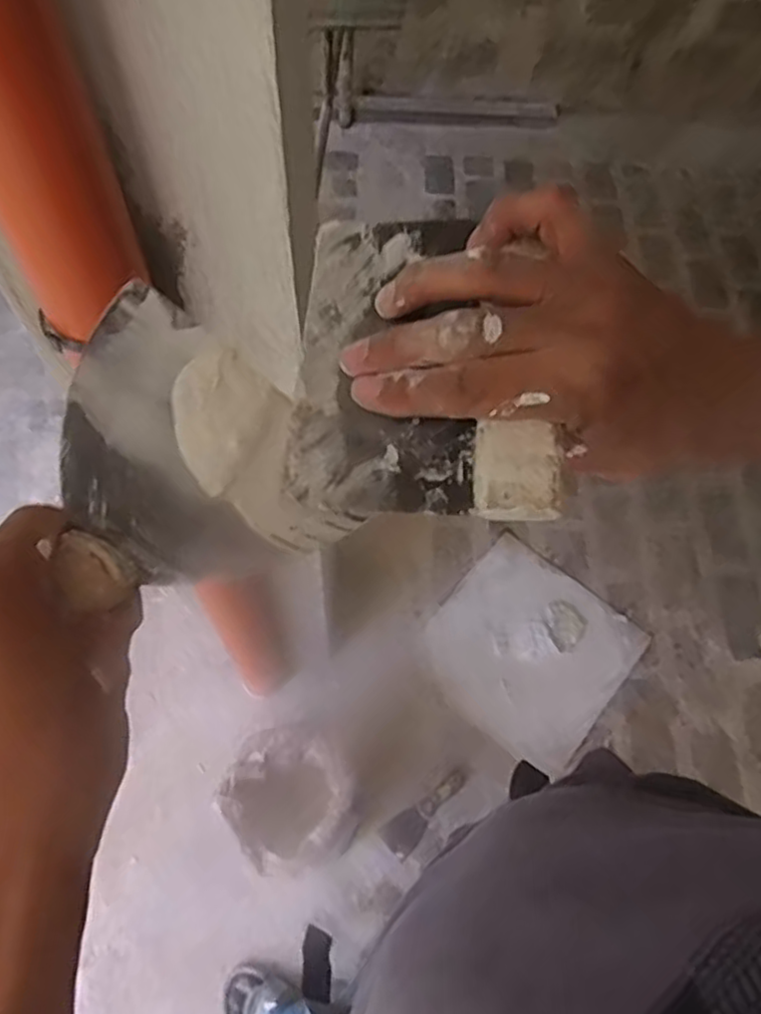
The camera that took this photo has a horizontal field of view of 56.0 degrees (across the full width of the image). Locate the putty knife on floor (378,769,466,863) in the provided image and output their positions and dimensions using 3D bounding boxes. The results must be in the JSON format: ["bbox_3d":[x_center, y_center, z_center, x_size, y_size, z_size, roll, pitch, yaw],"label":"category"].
[{"bbox_3d":[0.091,0.593,1.404,0.200,0.018,0.067,-38,70,-20],"label":"putty knife on floor"}]

